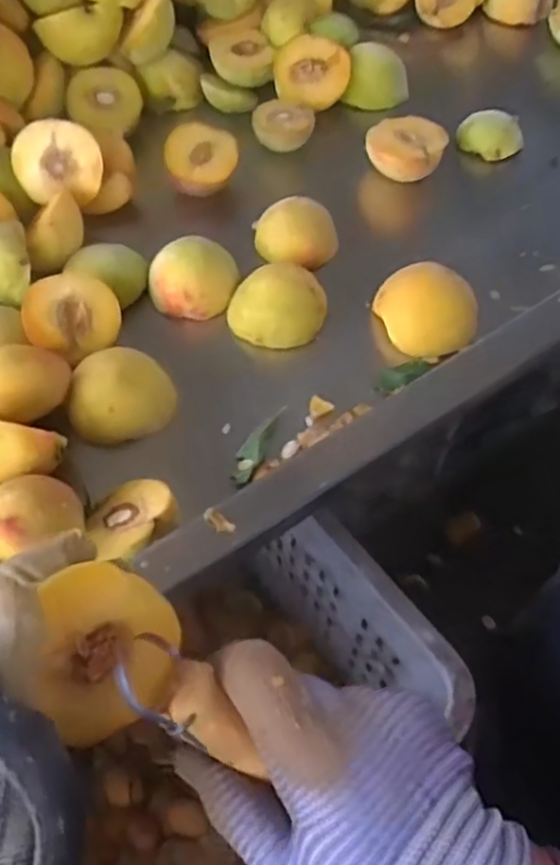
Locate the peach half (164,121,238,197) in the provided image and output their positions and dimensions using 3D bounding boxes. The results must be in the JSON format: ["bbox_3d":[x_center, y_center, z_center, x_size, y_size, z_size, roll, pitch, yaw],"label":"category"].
[{"bbox_3d":[-0.060,-0.204,0.584,0.056,0.041,0.062,-2,58,-3],"label":"peach half"}]

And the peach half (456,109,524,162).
[{"bbox_3d":[0.174,-0.246,0.616,0.053,0.021,0.039,6,58,2],"label":"peach half"}]

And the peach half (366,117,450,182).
[{"bbox_3d":[0.100,-0.225,0.589,0.062,0.024,0.045,5,58,1],"label":"peach half"}]

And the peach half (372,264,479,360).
[{"bbox_3d":[0.098,-0.078,0.506,0.067,0.042,0.060,5,58,2],"label":"peach half"}]

